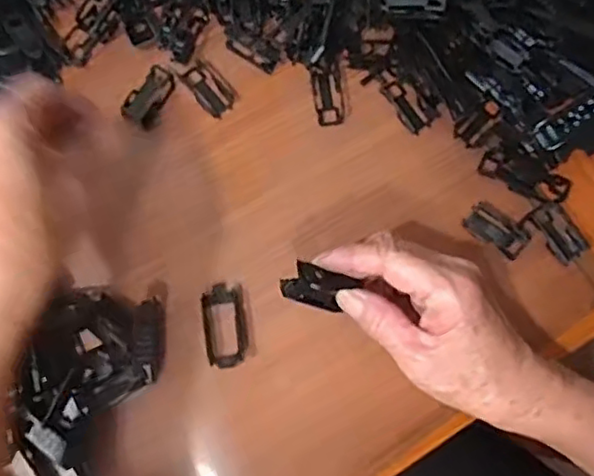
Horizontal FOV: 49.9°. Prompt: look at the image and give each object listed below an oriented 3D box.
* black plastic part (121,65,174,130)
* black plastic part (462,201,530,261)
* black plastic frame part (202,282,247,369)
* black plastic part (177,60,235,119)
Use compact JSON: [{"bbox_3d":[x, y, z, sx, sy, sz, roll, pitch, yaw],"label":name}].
[{"bbox_3d":[-0.098,-0.095,0.420,0.023,0.007,0.042,25,78,4],"label":"black plastic part"},{"bbox_3d":[0.128,-0.006,0.405,0.039,0.004,0.023,40,79,7],"label":"black plastic part"},{"bbox_3d":[-0.044,0.053,0.390,0.024,0.008,0.051,-8,77,-4],"label":"black plastic frame part"},{"bbox_3d":[-0.059,-0.101,0.429,0.021,0.004,0.039,-41,81,-10],"label":"black plastic part"}]

